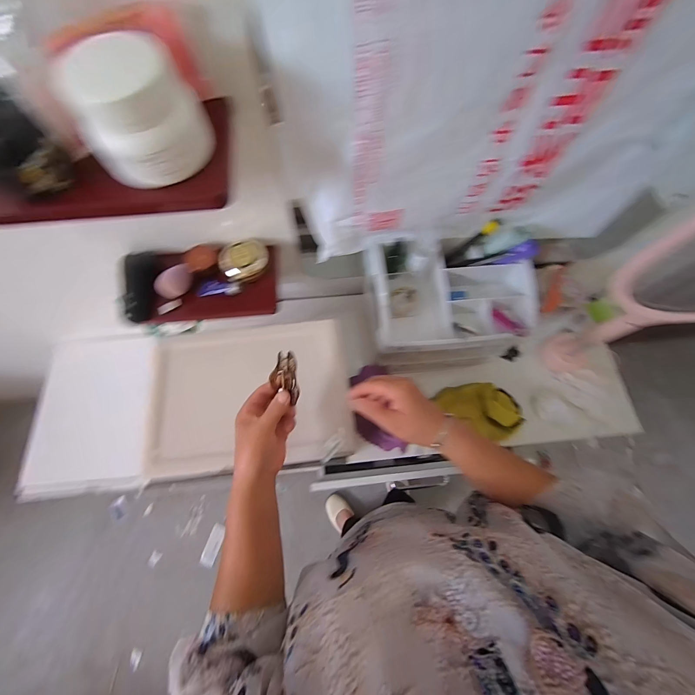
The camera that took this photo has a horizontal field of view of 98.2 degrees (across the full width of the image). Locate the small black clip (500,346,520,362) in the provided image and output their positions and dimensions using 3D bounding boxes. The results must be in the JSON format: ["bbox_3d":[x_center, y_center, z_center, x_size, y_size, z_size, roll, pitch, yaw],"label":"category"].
[{"bbox_3d":[0.389,0.016,0.714,0.039,0.016,0.024,-35,75,-12],"label":"small black clip"}]

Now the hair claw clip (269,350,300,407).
[{"bbox_3d":[-0.080,0.040,0.391,0.031,0.033,0.061,-8,71,-4],"label":"hair claw clip"}]

